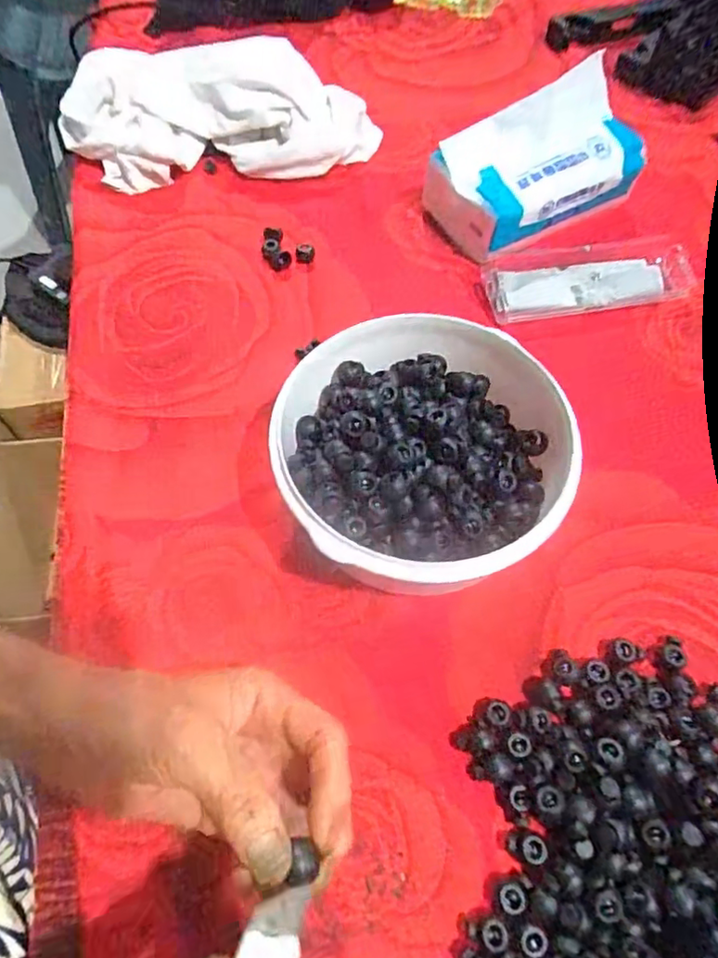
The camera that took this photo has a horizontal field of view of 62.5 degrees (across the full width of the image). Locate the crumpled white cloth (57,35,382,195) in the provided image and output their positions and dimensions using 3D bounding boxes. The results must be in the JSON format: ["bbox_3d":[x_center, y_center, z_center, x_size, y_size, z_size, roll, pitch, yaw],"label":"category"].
[{"bbox_3d":[-0.120,-0.316,0.515,0.269,0.072,0.091,-6,62,-4],"label":"crumpled white cloth"}]

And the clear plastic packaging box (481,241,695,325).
[{"bbox_3d":[0.182,-0.156,0.461,0.163,0.021,0.051,-8,62,-5],"label":"clear plastic packaging box"}]

